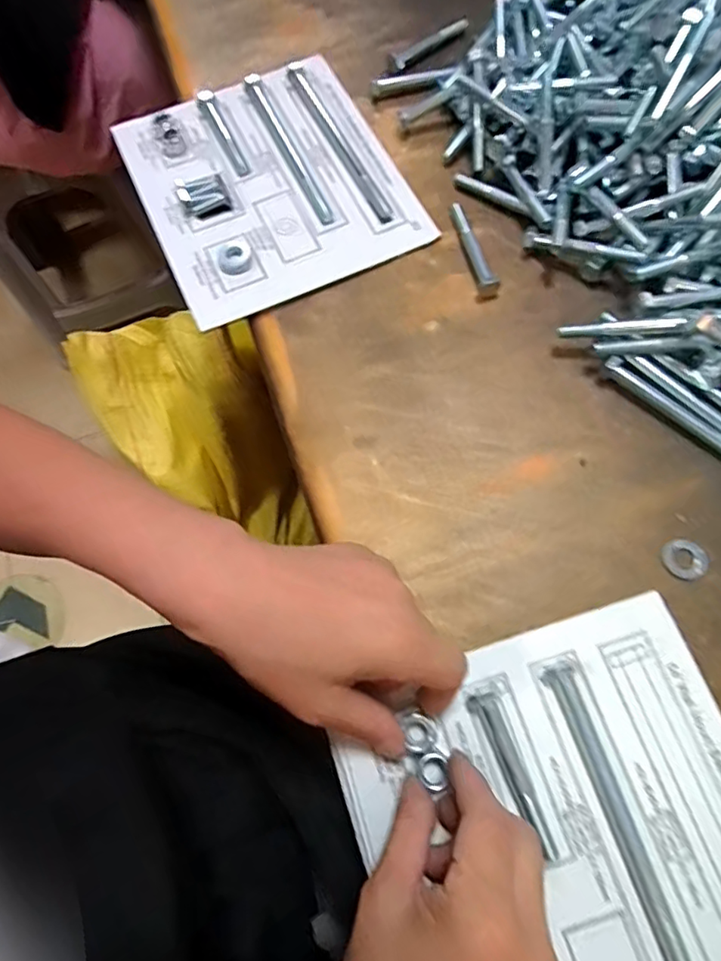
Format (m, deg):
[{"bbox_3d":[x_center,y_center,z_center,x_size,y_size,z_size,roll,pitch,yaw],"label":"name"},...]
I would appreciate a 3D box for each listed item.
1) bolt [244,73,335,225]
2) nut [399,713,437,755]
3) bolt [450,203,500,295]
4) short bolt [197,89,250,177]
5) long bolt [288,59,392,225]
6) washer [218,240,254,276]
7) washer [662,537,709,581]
[{"bbox_3d":[-0.057,-0.266,0.444,0.013,0.010,0.165,-25,70,-4],"label":"bolt"},{"bbox_3d":[0.030,0.130,0.287,0.017,0.010,0.019,-34,73,-12],"label":"nut"},{"bbox_3d":[0.081,-0.168,0.401,0.014,0.014,0.077,-13,70,1],"label":"bolt"},{"bbox_3d":[-0.111,-0.285,0.456,0.012,0.009,0.094,-26,70,-4],"label":"short bolt"},{"bbox_3d":[-0.017,-0.274,0.448,0.014,0.007,0.184,-25,70,-4],"label":"long bolt"},{"bbox_3d":[-0.092,-0.165,0.410,0.025,0.006,0.029,-15,70,0],"label":"washer"},{"bbox_3d":[0.191,0.046,0.327,0.024,0.005,0.025,-2,71,5],"label":"washer"}]

